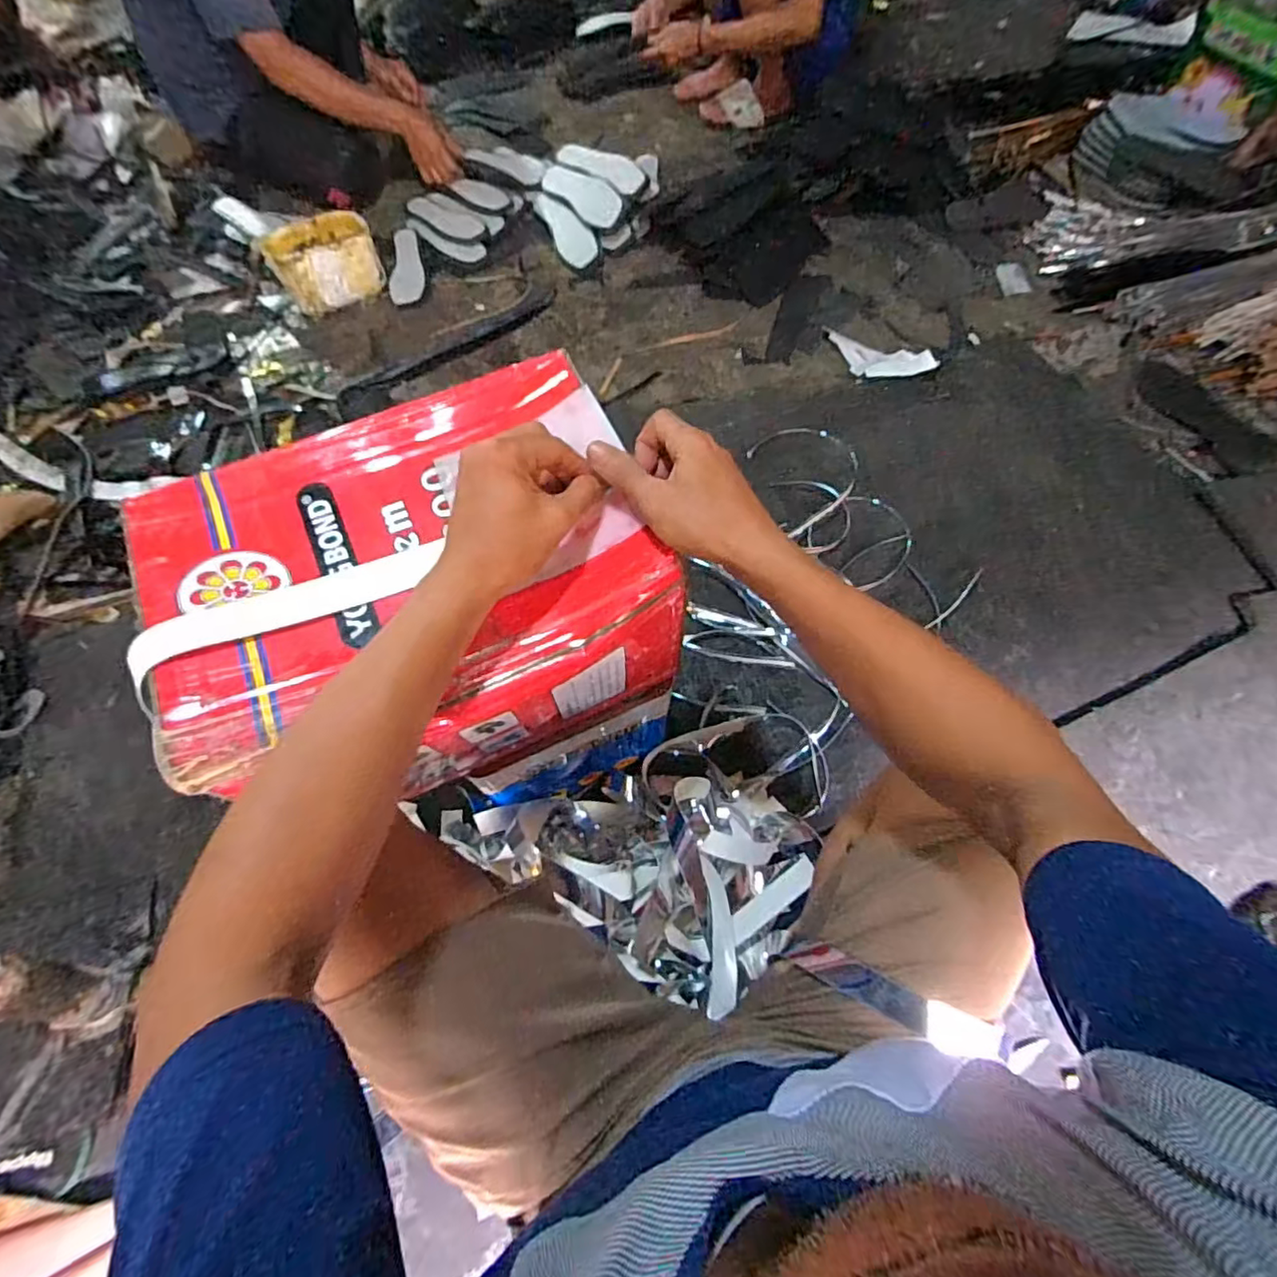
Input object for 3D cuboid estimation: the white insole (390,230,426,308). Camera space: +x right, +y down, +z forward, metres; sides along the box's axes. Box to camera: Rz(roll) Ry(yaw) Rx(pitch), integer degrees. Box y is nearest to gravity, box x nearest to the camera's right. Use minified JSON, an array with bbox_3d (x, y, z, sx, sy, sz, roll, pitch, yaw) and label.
[{"bbox_3d":[-0.508,-0.826,1.333,0.067,0.012,0.218,1,69,-12],"label":"white insole"}]

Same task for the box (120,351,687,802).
[{"bbox_3d":[-0.161,-0.029,0.500,0.335,0.197,0.261,-25,66,-9],"label":"box"}]

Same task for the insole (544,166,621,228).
[{"bbox_3d":[-0.122,-1.003,1.363,0.087,0.012,0.234,-47,71,8],"label":"insole"}]

